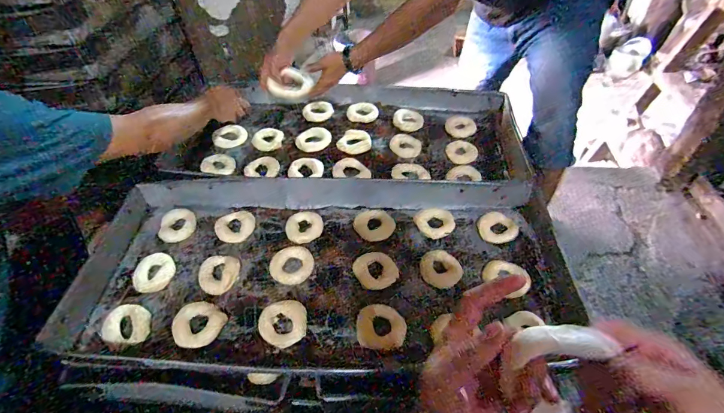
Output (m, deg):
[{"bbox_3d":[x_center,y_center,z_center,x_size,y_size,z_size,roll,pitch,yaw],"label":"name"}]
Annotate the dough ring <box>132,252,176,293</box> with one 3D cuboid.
[{"bbox_3d":[-0.384,0.120,0.713,0.066,0.014,0.081,-16,50,-14],"label":"dough ring"}]

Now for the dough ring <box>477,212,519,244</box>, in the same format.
[{"bbox_3d":[0.268,0.042,0.763,0.073,0.014,0.063,35,57,27],"label":"dough ring"}]

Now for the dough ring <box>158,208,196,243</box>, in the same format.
[{"bbox_3d":[-0.377,0.038,0.792,0.068,0.019,0.073,-1,46,1],"label":"dough ring"}]

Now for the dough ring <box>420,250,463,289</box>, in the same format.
[{"bbox_3d":[0.142,0.113,0.702,0.070,0.010,0.074,0,48,0],"label":"dough ring"}]

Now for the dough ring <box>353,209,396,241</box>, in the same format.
[{"bbox_3d":[0.026,0.036,0.766,0.078,0.008,0.074,0,48,0],"label":"dough ring"}]

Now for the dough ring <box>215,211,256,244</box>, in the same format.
[{"bbox_3d":[-0.253,0.042,0.771,0.077,0.017,0.068,-10,49,-9],"label":"dough ring"}]

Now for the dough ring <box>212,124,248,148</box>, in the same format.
[{"bbox_3d":[-0.337,-0.179,0.986,0.083,0.020,0.083,0,48,0],"label":"dough ring"}]

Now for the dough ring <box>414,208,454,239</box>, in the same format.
[{"bbox_3d":[0.144,0.031,0.767,0.073,0.022,0.062,3,48,2],"label":"dough ring"}]

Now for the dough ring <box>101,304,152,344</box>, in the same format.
[{"bbox_3d":[-0.389,0.192,0.637,0.075,0.014,0.078,0,48,0],"label":"dough ring"}]

